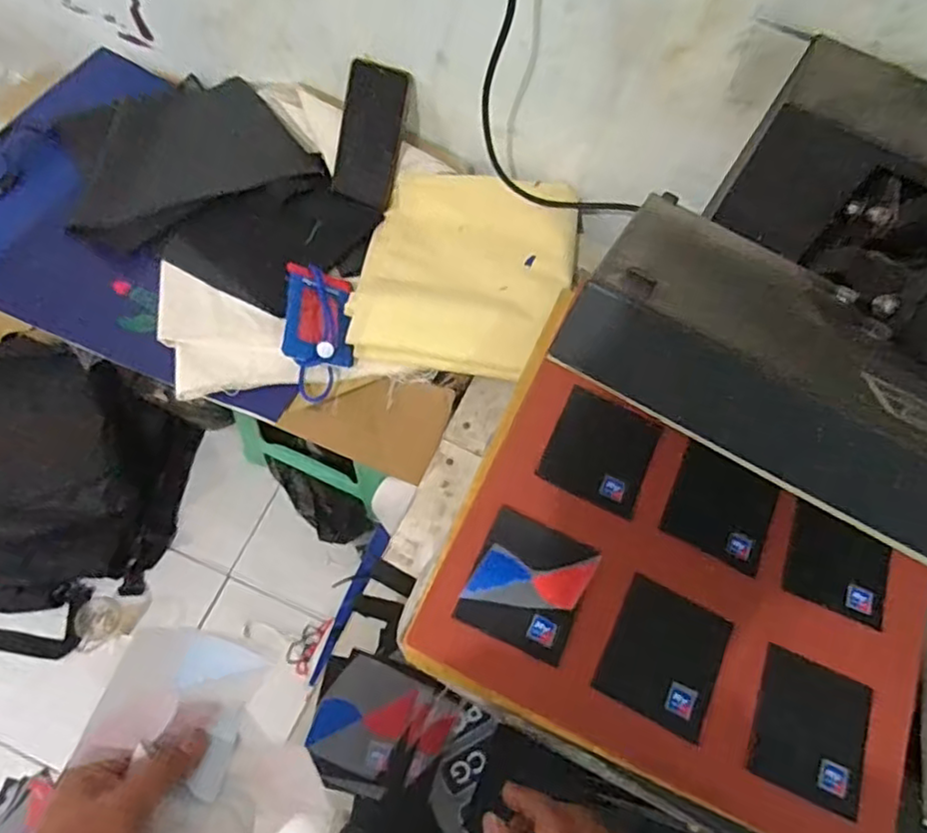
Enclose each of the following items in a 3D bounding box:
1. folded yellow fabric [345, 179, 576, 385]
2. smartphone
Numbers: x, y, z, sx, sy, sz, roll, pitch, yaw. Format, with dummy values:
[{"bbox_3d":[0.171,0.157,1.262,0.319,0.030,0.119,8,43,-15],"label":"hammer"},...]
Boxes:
[{"bbox_3d":[0.004,-0.182,0.762,0.242,0.075,0.287,10,68,0],"label":"folded yellow fabric"},{"bbox_3d":[-0.117,-0.351,0.805,0.073,0.015,0.160,17,113,3],"label":"smartphone"}]

